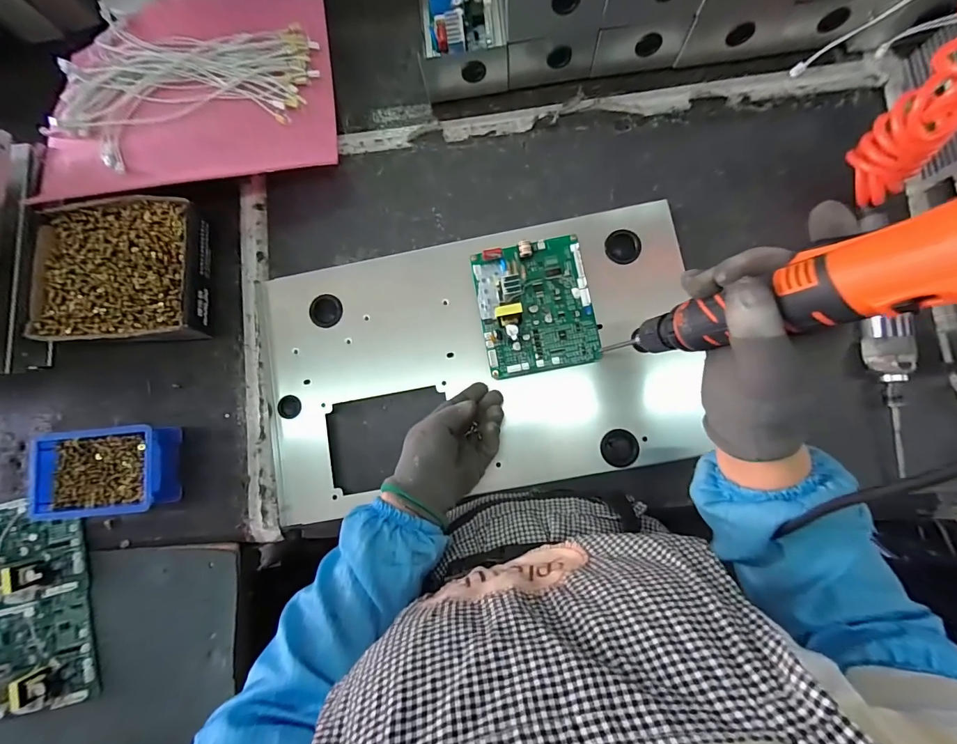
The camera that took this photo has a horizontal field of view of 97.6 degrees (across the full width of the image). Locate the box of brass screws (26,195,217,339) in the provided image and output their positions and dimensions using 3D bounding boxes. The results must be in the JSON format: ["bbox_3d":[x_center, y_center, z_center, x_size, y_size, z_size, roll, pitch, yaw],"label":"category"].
[{"bbox_3d":[-0.448,-0.127,0.528,0.215,0.045,0.183,1,85,5],"label":"box of brass screws"}]

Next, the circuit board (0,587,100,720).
[{"bbox_3d":[-0.545,0.347,0.506,0.143,0.037,0.130,-15,83,3],"label":"circuit board"}]

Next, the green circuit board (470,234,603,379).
[{"bbox_3d":[0.065,-0.076,0.469,0.124,0.034,0.147,-10,84,4],"label":"green circuit board"}]

